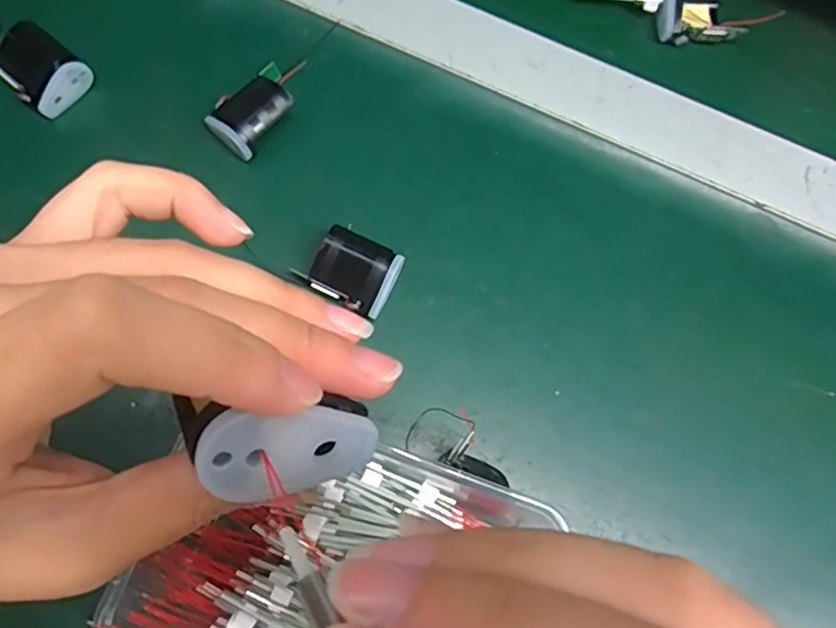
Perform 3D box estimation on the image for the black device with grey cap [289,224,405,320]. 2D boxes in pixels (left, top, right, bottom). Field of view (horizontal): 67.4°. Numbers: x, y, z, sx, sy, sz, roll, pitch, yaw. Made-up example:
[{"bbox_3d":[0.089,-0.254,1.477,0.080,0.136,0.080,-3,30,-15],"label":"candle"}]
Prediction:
[{"bbox_3d":[-0.033,-0.022,0.327,0.044,0.025,0.034,28,76,6],"label":"black device with grey cap"}]

